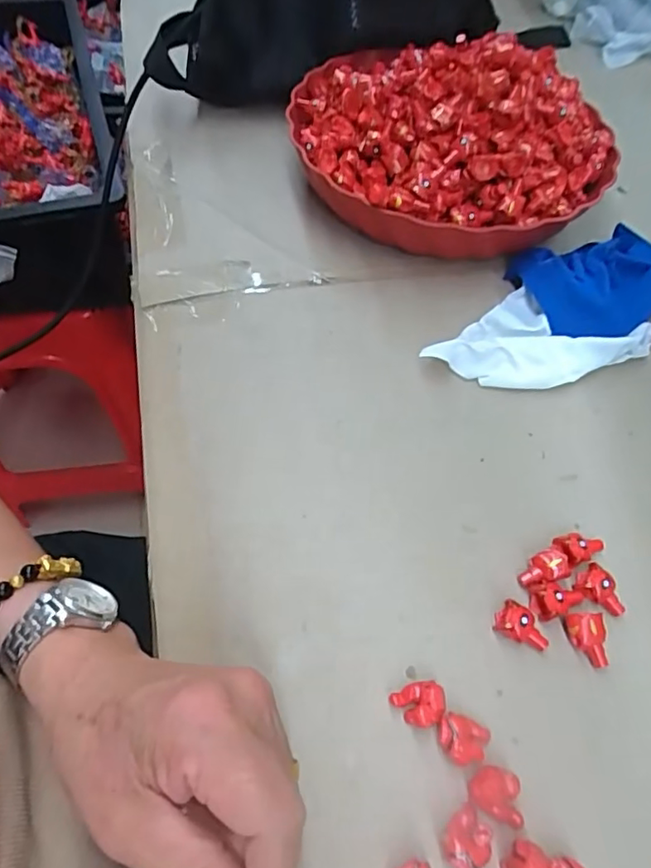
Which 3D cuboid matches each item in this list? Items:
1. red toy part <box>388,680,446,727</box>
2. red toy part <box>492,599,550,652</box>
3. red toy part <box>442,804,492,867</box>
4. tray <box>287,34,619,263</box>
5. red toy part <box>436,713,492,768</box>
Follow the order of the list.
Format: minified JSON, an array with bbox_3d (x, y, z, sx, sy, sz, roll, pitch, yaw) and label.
[{"bbox_3d":[0.043,0.122,0.255,0.022,0.013,0.018,-16,61,-13],"label":"red toy part"},{"bbox_3d":[0.097,0.094,0.275,0.026,0.013,0.015,30,61,14],"label":"red toy part"},{"bbox_3d":[0.058,0.165,0.229,0.021,0.013,0.018,-34,66,-22],"label":"red toy part"},{"bbox_3d":[0.088,-0.226,0.425,0.238,0.092,0.220,37,63,17],"label":"tray"},{"bbox_3d":[0.060,0.135,0.249,0.023,0.012,0.019,21,59,9],"label":"red toy part"}]

